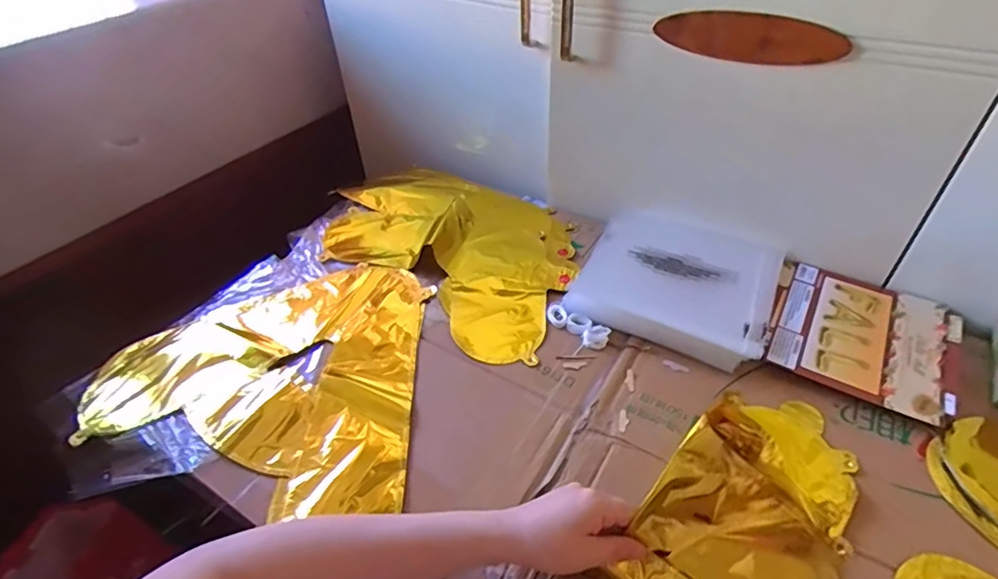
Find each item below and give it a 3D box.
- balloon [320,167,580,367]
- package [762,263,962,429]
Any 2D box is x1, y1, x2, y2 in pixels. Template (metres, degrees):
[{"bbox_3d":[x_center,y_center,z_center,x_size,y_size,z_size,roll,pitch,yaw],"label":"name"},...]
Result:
[{"bbox_3d":[-0.064,-0.083,0.749,0.418,0.037,0.269,30,52,30],"label":"balloon"},{"bbox_3d":[0.405,0.050,0.604,0.183,0.017,0.185,22,48,24],"label":"package"}]

